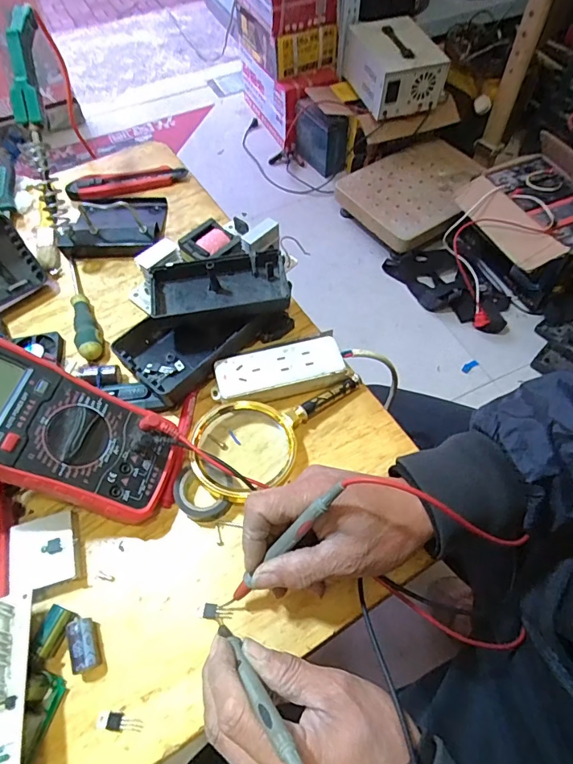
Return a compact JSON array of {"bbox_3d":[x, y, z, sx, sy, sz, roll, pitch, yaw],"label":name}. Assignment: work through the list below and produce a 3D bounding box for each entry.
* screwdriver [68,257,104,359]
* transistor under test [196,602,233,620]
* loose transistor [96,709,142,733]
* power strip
[{"bbox_3d":[-0.224,-0.084,0.488,0.024,0.022,0.154,-24,61,-13],"label":"screwdriver"},{"bbox_3d":[-0.054,0.172,0.342,0.027,0.004,0.010,11,59,8],"label":"transistor under test"},{"bbox_3d":[-0.113,0.231,0.310,0.030,0.004,0.010,7,59,6],"label":"loose transistor"},{"bbox_3d":[-0.007,-0.008,0.432,0.122,0.026,0.045,-14,59,-7],"label":"power strip"}]

